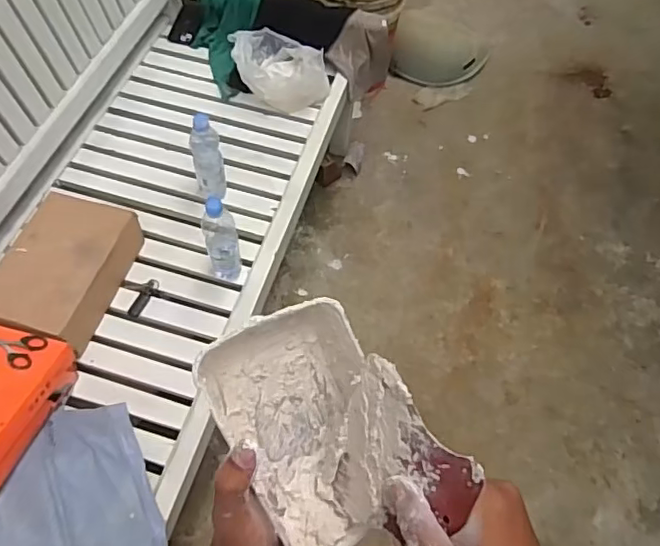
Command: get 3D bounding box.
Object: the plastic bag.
[{"bbox_3d":[-0.133,-0.551,1.529,0.260,0.120,0.202,32,62,16],"label":"plastic bag"}]

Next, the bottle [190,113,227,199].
[{"bbox_3d":[-0.275,-0.255,1.295,0.063,0.214,0.071,-8,59,-8],"label":"bottle"}]

